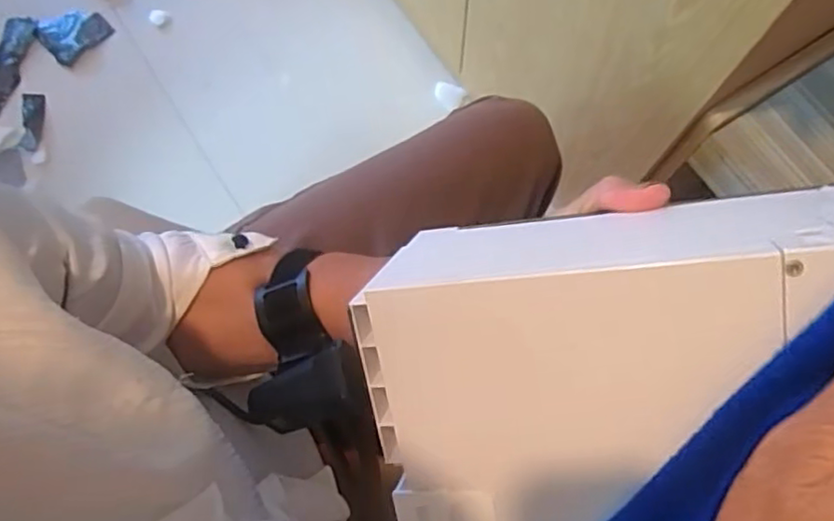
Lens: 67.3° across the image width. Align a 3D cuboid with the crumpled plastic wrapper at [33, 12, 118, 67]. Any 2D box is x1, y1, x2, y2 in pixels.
[{"bbox_3d":[-0.656,-0.438,1.202,0.122,0.020,0.101,-35,76,-8],"label":"crumpled plastic wrapper"}]

